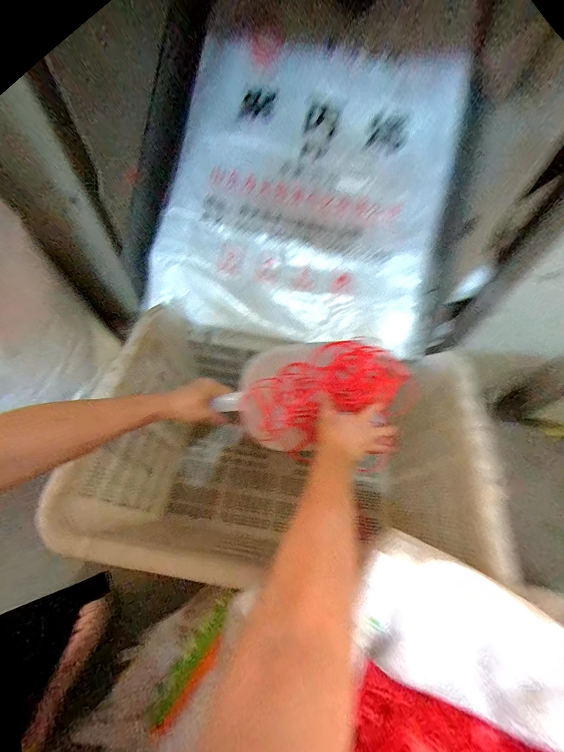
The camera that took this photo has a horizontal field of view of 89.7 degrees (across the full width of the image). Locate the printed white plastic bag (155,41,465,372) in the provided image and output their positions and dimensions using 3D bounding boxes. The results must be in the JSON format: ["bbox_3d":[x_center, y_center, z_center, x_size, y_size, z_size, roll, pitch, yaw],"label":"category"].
[{"bbox_3d":[0.040,-0.373,0.595,0.550,0.046,0.596,9,92,3],"label":"printed white plastic bag"}]

